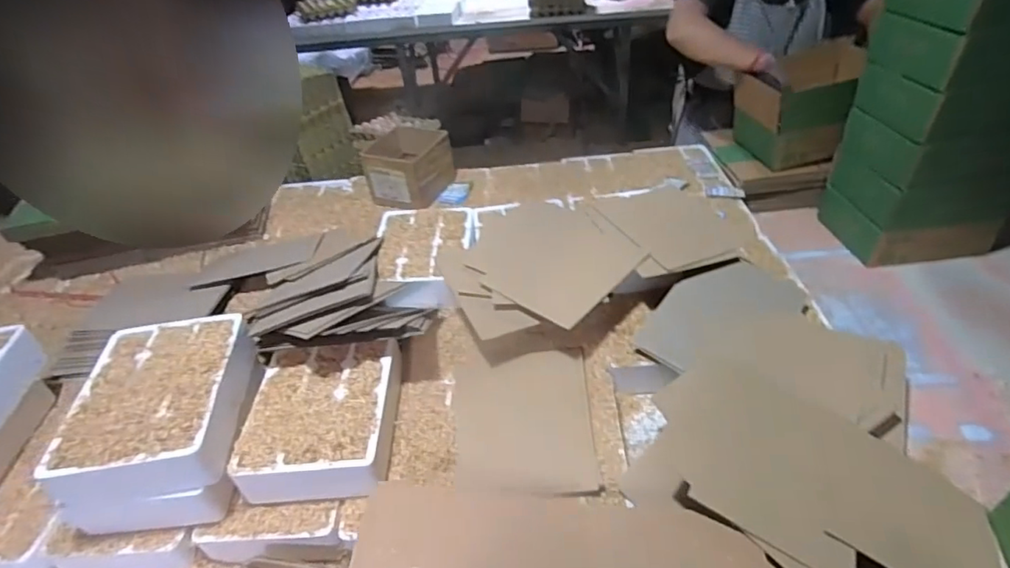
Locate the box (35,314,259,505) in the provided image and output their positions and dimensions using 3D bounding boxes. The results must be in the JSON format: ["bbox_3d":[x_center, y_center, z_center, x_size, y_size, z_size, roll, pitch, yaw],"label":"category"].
[{"bbox_3d":[-0.453,0.159,0.735,0.199,0.078,0.248,-6,39,-1],"label":"box"}]

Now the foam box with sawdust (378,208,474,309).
[{"bbox_3d":[-0.148,-0.047,1.055,0.178,0.080,0.260,-7,39,1],"label":"foam box with sawdust"}]

